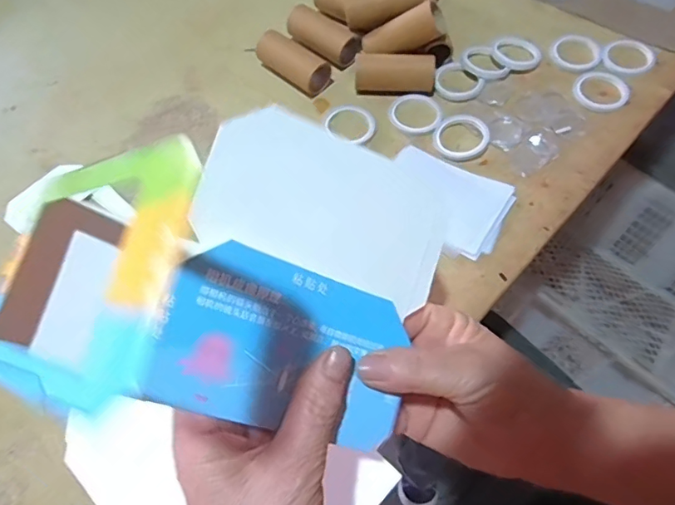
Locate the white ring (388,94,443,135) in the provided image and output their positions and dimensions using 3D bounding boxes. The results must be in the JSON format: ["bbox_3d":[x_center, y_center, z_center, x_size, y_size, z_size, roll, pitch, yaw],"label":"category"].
[{"bbox_3d":[0.072,-0.128,0.467,0.046,0.004,0.048,-1,62,1],"label":"white ring"}]

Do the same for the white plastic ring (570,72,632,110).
[{"bbox_3d":[0.243,-0.149,0.468,0.051,0.004,0.045,-37,67,-17],"label":"white plastic ring"}]

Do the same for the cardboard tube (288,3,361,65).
[{"bbox_3d":[-0.014,-0.213,0.506,0.079,0.027,0.033,37,69,19],"label":"cardboard tube"}]

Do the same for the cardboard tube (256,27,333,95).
[{"bbox_3d":[-0.043,-0.184,0.492,0.078,0.026,0.029,37,69,19],"label":"cardboard tube"}]

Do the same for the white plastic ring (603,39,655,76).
[{"bbox_3d":[0.281,-0.188,0.491,0.047,0.006,0.047,-1,62,1],"label":"white plastic ring"}]

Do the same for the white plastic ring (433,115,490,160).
[{"bbox_3d":[0.108,-0.102,0.447,0.045,0.008,0.044,-1,62,1],"label":"white plastic ring"}]

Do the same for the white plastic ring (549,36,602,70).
[{"bbox_3d":[0.231,-0.195,0.494,0.048,0.006,0.048,-1,62,1],"label":"white plastic ring"}]

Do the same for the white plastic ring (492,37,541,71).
[{"bbox_3d":[0.174,-0.196,0.498,0.045,0.009,0.046,-1,62,1],"label":"white plastic ring"}]

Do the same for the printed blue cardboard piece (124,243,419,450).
[{"bbox_3d":[-0.021,0.044,0.235,0.123,0.004,0.073,22,80,-26],"label":"printed blue cardboard piece"}]

